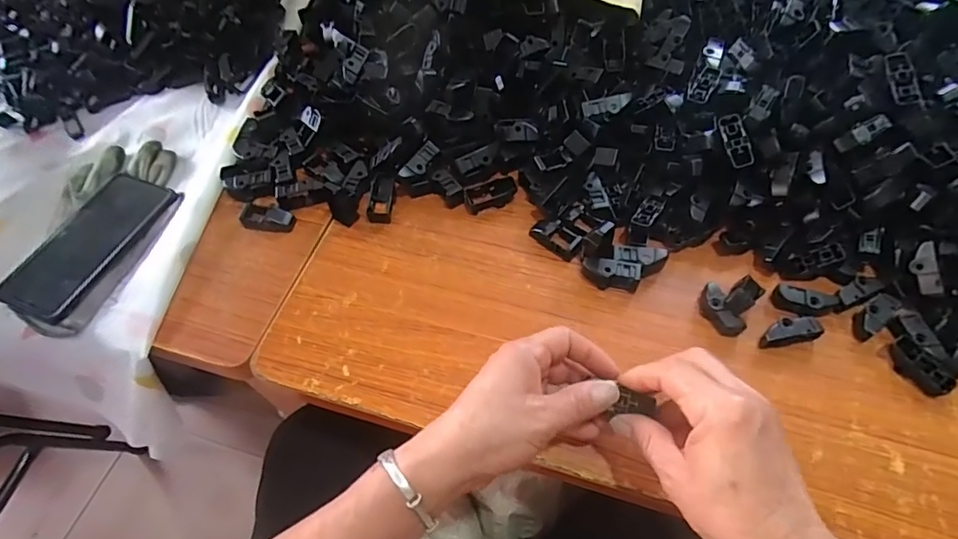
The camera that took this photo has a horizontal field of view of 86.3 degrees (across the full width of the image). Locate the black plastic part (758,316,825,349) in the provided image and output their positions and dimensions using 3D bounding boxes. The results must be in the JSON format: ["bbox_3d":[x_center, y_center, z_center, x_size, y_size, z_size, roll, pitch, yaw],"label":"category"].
[{"bbox_3d":[0.252,0.051,0.415,0.047,0.018,0.018,-8,57,-2],"label":"black plastic part"}]

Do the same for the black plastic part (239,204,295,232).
[{"bbox_3d":[-0.211,-0.052,0.505,0.050,0.016,0.027,13,59,12],"label":"black plastic part"}]

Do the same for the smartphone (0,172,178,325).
[{"bbox_3d":[-0.375,-0.027,0.493,0.080,0.017,0.160,17,59,14],"label":"smartphone"}]

